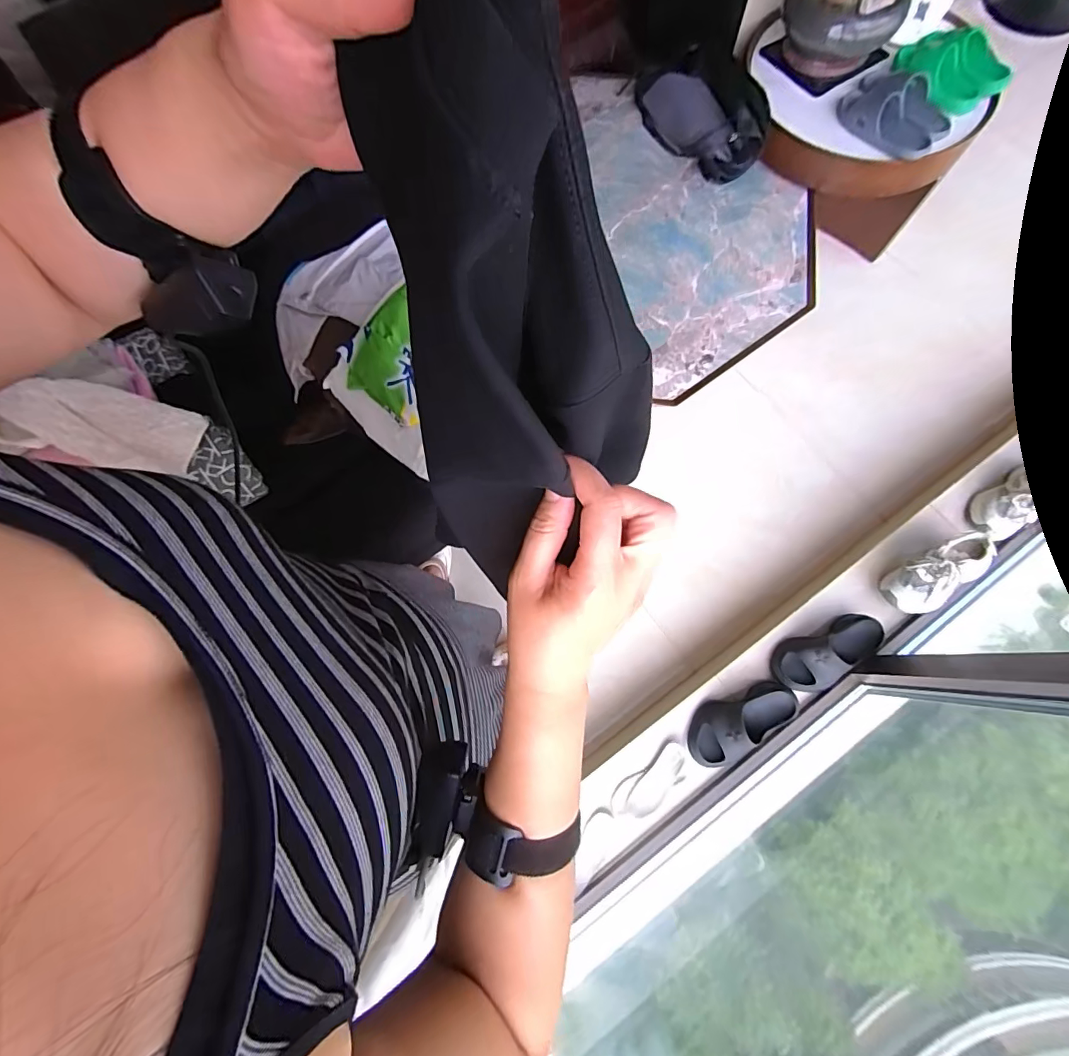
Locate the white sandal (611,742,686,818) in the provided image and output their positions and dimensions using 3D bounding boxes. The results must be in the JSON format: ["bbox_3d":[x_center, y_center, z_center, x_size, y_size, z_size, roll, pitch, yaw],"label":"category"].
[{"bbox_3d":[0.271,0.593,1.102,0.206,0.034,0.081,-37,76,-8],"label":"white sandal"}]

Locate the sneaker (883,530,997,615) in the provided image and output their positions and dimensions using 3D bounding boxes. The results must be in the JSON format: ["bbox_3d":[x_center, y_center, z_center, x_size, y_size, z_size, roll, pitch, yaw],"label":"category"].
[{"bbox_3d":[0.970,0.111,1.134,0.244,0.089,0.113,-34,75,5],"label":"sneaker"}]

